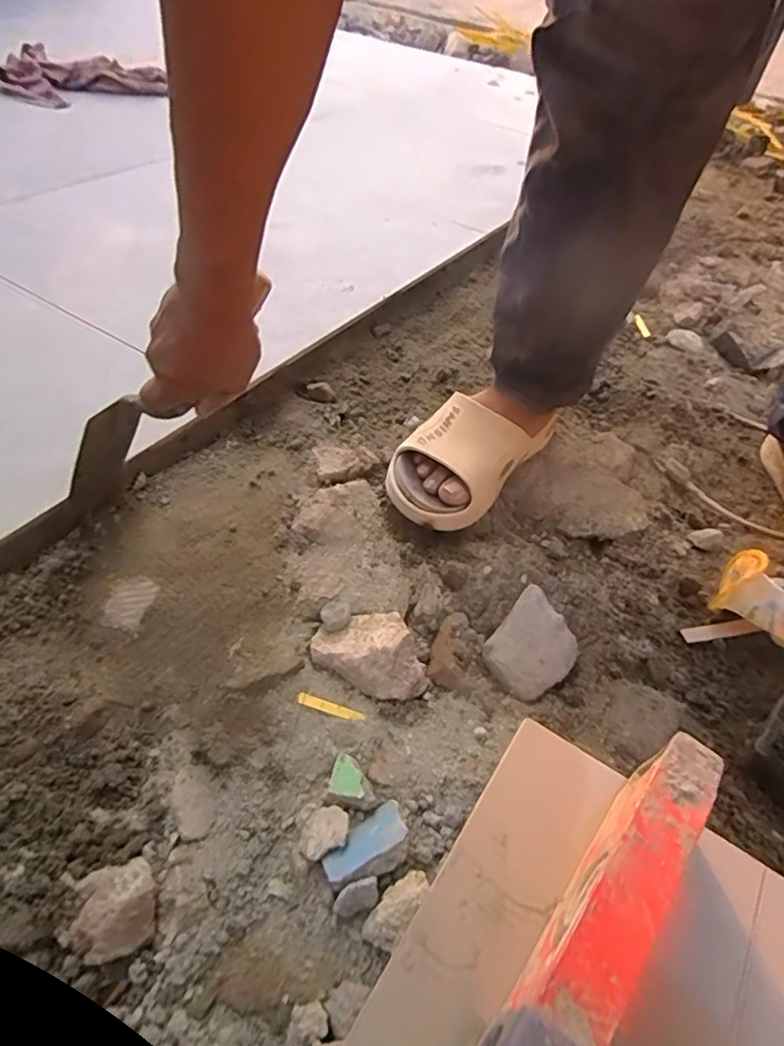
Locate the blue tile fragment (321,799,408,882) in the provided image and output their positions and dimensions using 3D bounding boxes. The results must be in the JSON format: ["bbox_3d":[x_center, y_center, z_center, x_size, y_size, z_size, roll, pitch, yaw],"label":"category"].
[{"bbox_3d":[-0.016,0.210,0.394,0.063,0.005,0.035,-28,21,-31],"label":"blue tile fragment"}]

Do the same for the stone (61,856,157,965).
[{"bbox_3d":[-0.170,0.234,0.364,0.048,0.017,0.051,-3,49,-9],"label":"stone"}]

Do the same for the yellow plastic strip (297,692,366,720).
[{"bbox_3d":[-0.048,0.146,0.475,0.056,0.007,0.010,18,49,9],"label":"yellow plastic strip"}]

